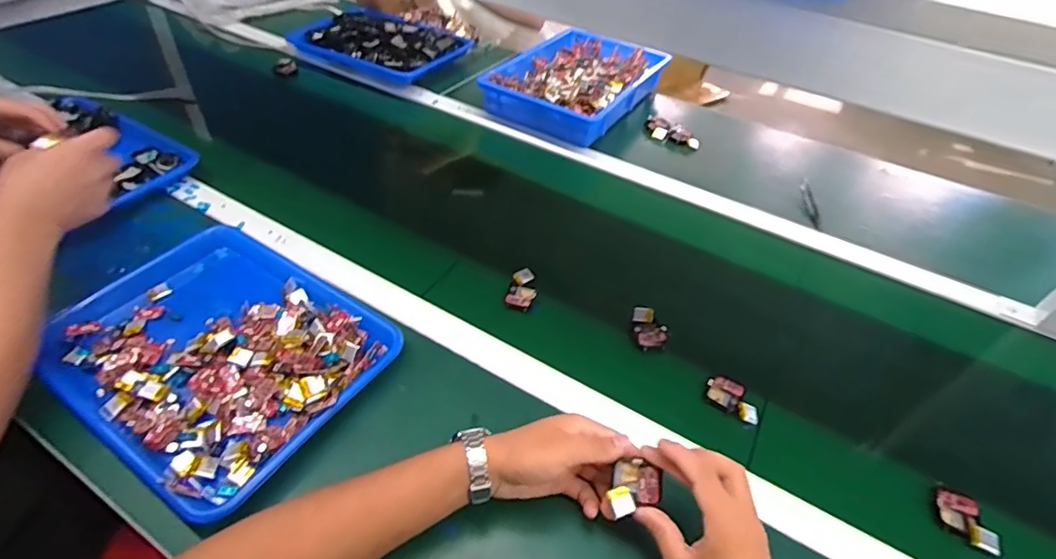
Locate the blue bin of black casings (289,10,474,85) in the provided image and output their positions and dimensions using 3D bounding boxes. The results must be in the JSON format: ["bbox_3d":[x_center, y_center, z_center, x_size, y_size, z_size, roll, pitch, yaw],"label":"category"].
[{"bbox_3d":[-0.319,-0.508,1.120,0.332,0.050,0.217,21,48,16],"label":"blue bin of black casings"}]

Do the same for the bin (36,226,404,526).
[{"bbox_3d":[-0.332,0.072,0.576,0.335,0.049,0.265,27,49,21],"label":"bin"}]

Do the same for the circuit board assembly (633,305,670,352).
[{"bbox_3d":[0.148,0.058,0.632,0.036,0.013,0.058,-3,46,-7],"label":"circuit board assembly"}]

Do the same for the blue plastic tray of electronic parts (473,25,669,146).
[{"bbox_3d":[0.095,-0.393,1.035,0.253,0.057,0.353,27,49,21],"label":"blue plastic tray of electronic parts"}]

